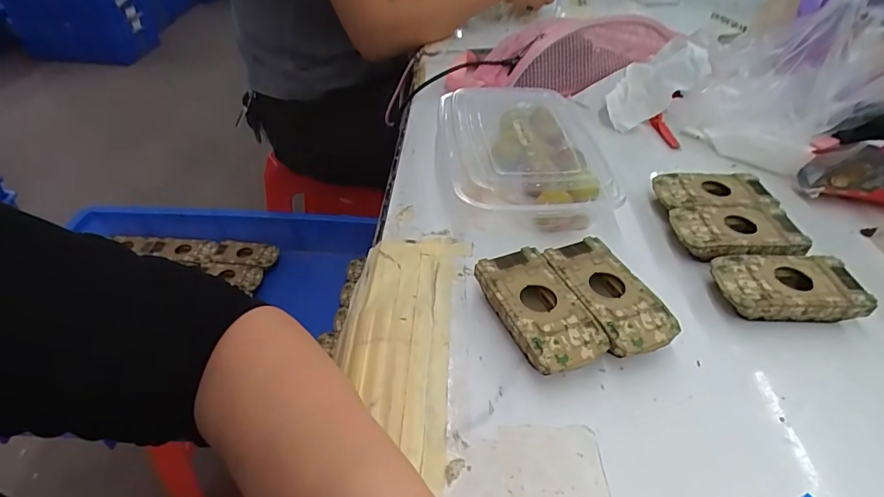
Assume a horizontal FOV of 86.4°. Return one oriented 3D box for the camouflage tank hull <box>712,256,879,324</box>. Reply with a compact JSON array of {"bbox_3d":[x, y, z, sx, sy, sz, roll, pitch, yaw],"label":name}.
[{"bbox_3d":[0.246,0.030,0.342,0.093,0.026,0.051,3,41,1],"label":"camouflage tank hull"}]

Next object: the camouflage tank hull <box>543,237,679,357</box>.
[{"bbox_3d":[0.114,0.036,0.330,0.050,0.028,0.095,-13,43,-16],"label":"camouflage tank hull"}]

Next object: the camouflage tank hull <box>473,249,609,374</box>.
[{"bbox_3d":[0.064,0.044,0.319,0.051,0.027,0.094,-14,44,-17],"label":"camouflage tank hull"}]

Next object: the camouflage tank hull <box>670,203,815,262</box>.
[{"bbox_3d":[0.239,-0.009,0.385,0.095,0.024,0.057,-2,41,-4],"label":"camouflage tank hull"}]

